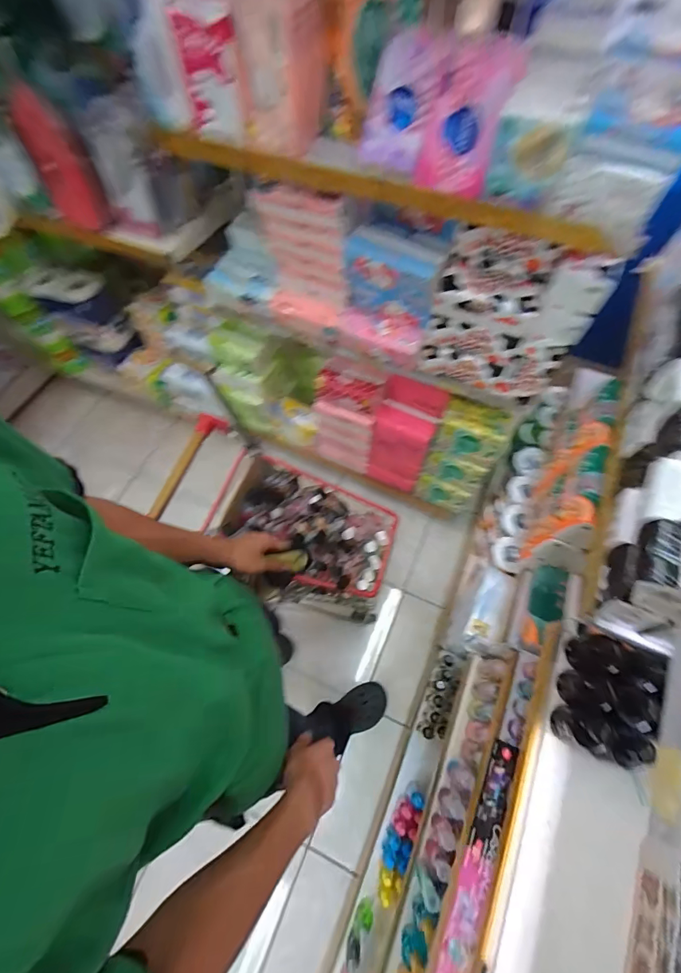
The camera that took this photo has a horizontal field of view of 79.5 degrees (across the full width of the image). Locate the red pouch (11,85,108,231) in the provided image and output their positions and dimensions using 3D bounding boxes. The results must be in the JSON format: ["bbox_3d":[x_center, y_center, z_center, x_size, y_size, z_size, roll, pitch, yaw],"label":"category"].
[{"bbox_3d":[-0.649,-0.749,0.954,0.145,0.255,0.044,21,67,12],"label":"red pouch"}]

